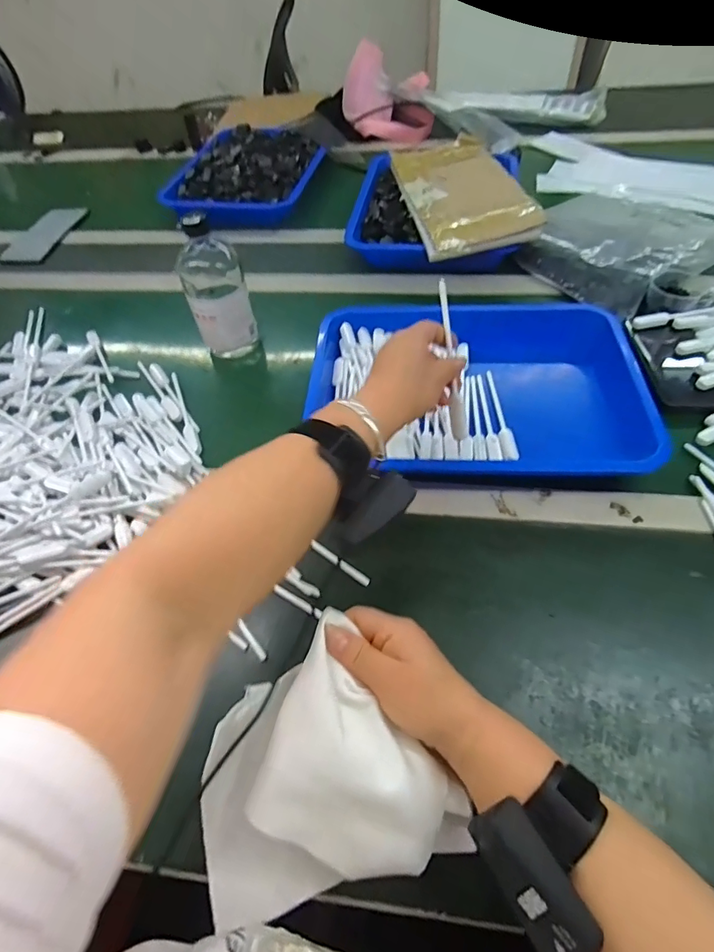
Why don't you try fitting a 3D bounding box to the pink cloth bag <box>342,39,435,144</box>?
[{"bbox_3d":[0.069,-0.871,1.086,0.203,0.112,0.317,-1,54,3],"label":"pink cloth bag"}]

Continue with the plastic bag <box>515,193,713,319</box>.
[{"bbox_3d":[0.402,-0.368,0.720,0.325,0.043,0.259,-33,59,-18],"label":"plastic bag"}]

